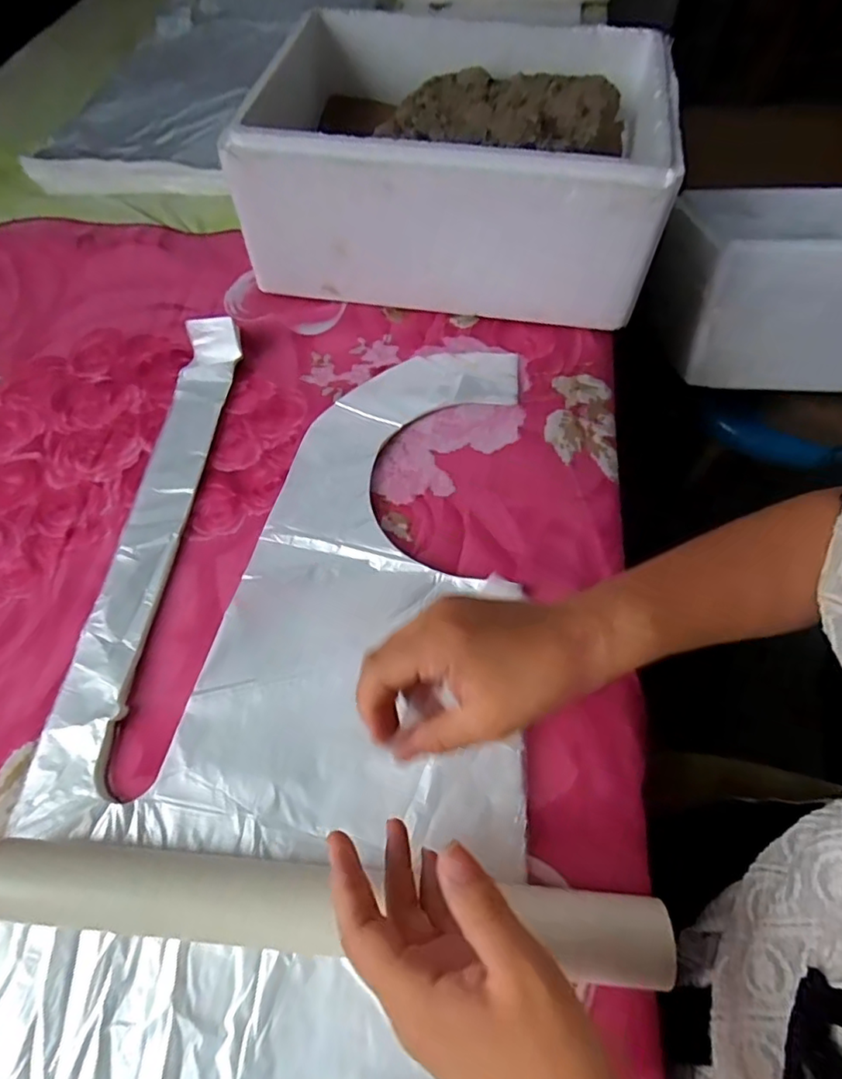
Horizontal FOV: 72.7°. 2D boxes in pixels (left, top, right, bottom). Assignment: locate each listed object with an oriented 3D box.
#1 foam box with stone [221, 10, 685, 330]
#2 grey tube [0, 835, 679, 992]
[{"bbox_3d":[0.040,-0.378,0.585,0.371,0.176,0.297,11,59,8],"label":"foam box with stone"},{"bbox_3d":[-0.056,0.197,0.306,0.364,0.036,0.048,2,58,5],"label":"grey tube"}]

